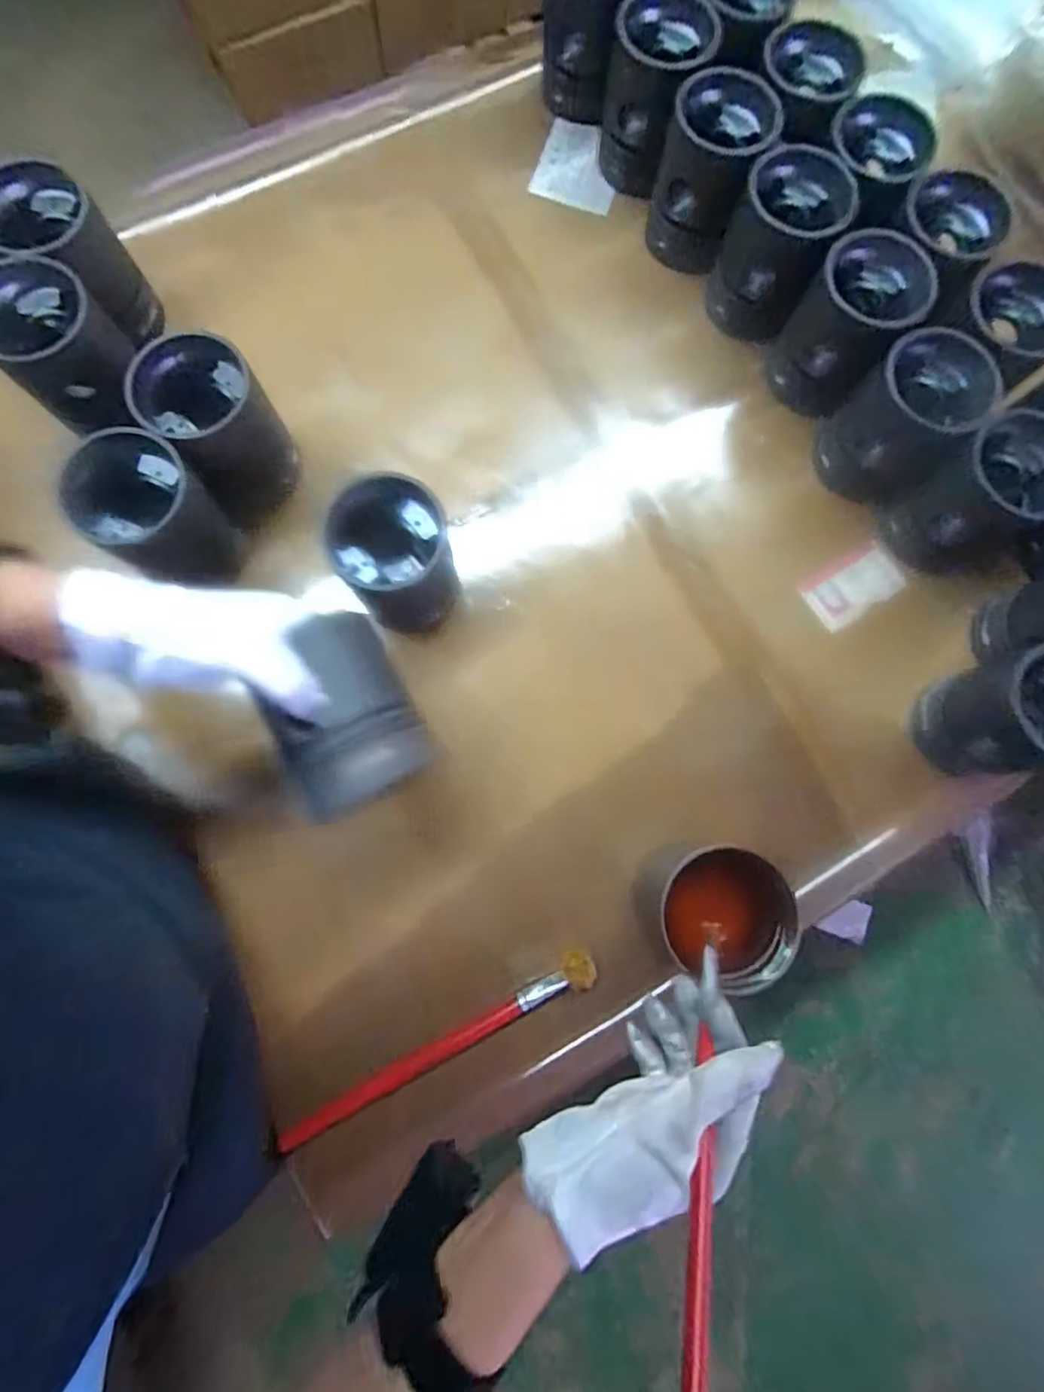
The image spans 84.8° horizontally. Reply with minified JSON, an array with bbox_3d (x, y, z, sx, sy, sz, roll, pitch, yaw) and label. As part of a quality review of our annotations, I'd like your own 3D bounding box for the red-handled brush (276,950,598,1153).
[{"bbox_3d":[-0.059,0.275,0.442,0.261,0.018,0.029,-28,81,-6],"label":"red-handled brush"}]

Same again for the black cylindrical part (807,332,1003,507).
[{"bbox_3d":[0.333,-0.240,0.500,0.091,0.111,0.092,0,80,-1],"label":"black cylindrical part"}]

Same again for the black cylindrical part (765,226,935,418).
[{"bbox_3d":[0.291,-0.332,0.514,0.092,0.097,0.102,42,82,6],"label":"black cylindrical part"}]

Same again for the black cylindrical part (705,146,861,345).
[{"bbox_3d":[0.232,-0.410,0.524,0.086,0.097,0.093,0,80,-1],"label":"black cylindrical part"}]

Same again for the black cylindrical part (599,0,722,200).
[{"bbox_3d":[0.126,-0.577,0.558,0.093,0.108,0.099,0,80,-1],"label":"black cylindrical part"}]

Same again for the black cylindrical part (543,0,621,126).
[{"bbox_3d":[0.068,-0.668,0.566,0.090,0.108,0.109,9,80,0],"label":"black cylindrical part"}]

